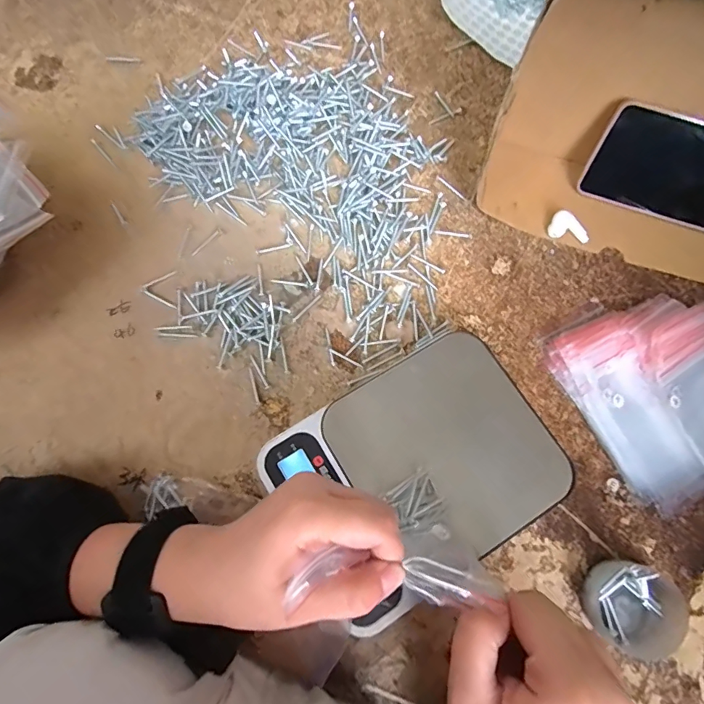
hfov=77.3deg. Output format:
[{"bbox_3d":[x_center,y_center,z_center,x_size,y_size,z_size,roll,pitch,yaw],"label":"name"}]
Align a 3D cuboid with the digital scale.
[{"bbox_3d":[0.047,0.083,0.320,0.184,0.037,0.140,-32,76,-10],"label":"digital scale"}]

